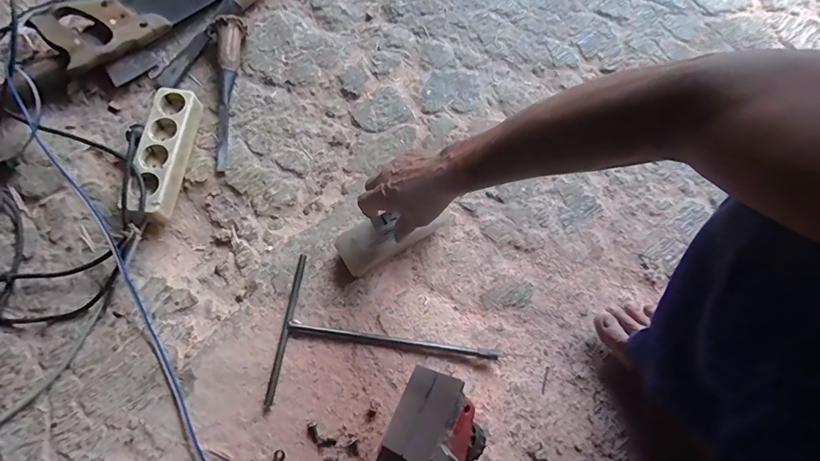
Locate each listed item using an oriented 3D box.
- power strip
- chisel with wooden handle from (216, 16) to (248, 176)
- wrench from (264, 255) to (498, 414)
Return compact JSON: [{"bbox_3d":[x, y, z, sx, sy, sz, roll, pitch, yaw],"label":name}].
[{"bbox_3d":[-0.360,-0.114,0.639,0.063,0.039,0.200,5,70,0],"label":"power strip"},{"bbox_3d":[-0.283,-0.218,0.680,0.042,0.051,0.250,-4,70,-4],"label":"chisel with wooden handle"},{"bbox_3d":[-0.029,0.146,0.576,0.281,0.009,0.192,7,70,0],"label":"wrench"}]

